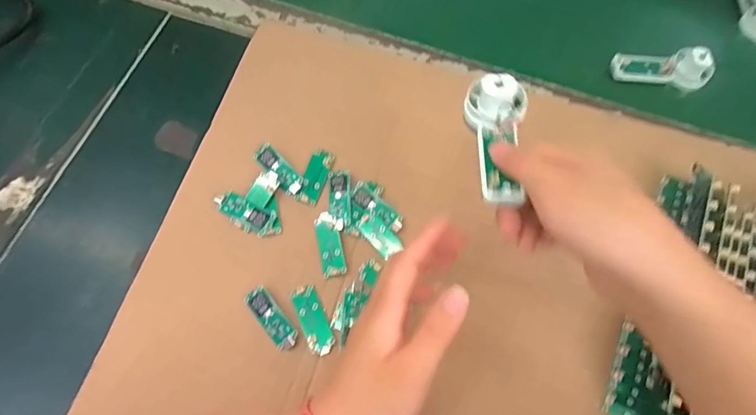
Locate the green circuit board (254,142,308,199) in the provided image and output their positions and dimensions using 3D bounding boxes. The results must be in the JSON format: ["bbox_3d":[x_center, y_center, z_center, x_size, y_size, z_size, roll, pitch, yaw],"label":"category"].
[{"bbox_3d":[-0.082,-0.031,0.363,0.052,0.006,0.018,43,84,9],"label":"green circuit board"}]

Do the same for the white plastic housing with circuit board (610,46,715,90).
[{"bbox_3d":[0.280,-0.141,0.425,0.092,0.030,0.030,6,69,0],"label":"white plastic housing with circuit board"}]

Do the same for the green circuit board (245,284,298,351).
[{"bbox_3d":[-0.079,0.082,0.321,0.016,0.005,0.051,-36,75,-15],"label":"green circuit board"}]

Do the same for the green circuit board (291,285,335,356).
[{"bbox_3d":[-0.049,0.084,0.324,0.019,0.004,0.051,-23,72,-11],"label":"green circuit board"}]

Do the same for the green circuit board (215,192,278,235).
[{"bbox_3d":[-0.107,0.003,0.349,0.049,0.005,0.018,28,77,9],"label":"green circuit board"}]

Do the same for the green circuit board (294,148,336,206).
[{"bbox_3d":[-0.052,-0.026,0.365,0.019,0.005,0.049,24,75,-8],"label":"green circuit board"}]

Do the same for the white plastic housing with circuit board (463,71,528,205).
[{"bbox_3d":[0.075,-0.042,0.269,0.038,0.021,0.088,7,67,0],"label":"white plastic housing with circuit board"}]

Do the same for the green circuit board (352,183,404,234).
[{"bbox_3d":[0.000,0.000,0.355,0.047,0.005,0.016,36,72,10],"label":"green circuit board"}]

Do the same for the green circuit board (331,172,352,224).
[{"bbox_3d":[-0.031,-0.009,0.358,0.017,0.006,0.045,-2,70,-4],"label":"green circuit board"}]

